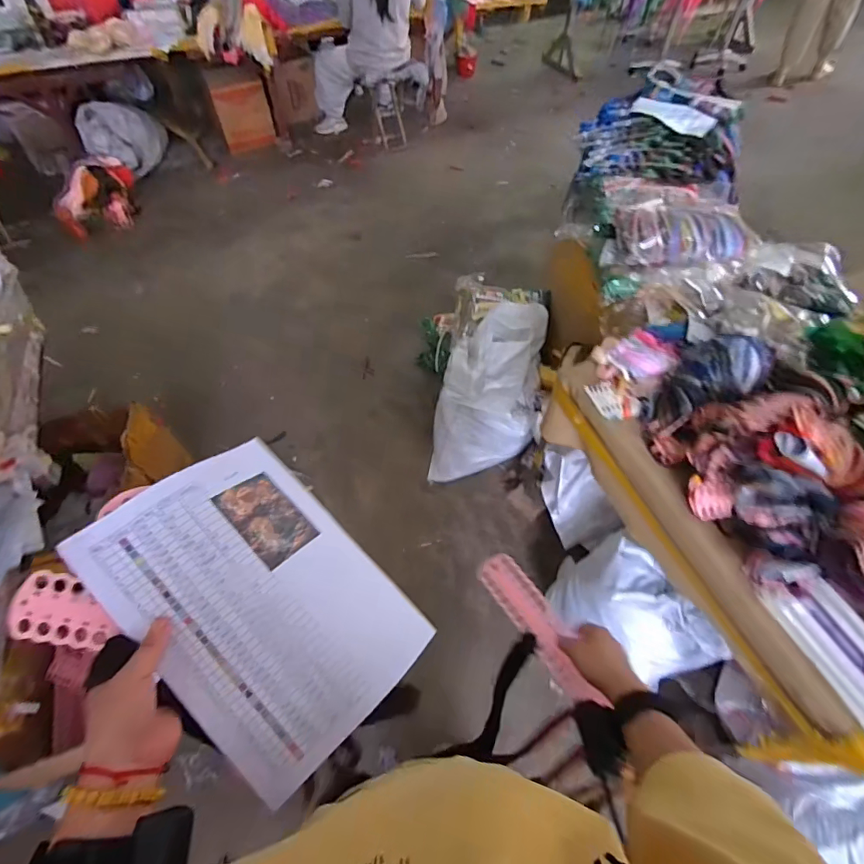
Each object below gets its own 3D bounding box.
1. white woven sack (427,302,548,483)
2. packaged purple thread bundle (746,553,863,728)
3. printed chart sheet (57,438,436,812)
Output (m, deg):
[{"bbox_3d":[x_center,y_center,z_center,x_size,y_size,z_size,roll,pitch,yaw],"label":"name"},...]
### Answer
[{"bbox_3d":[0.188,-0.120,1.554,0.326,0.484,0.409,7,57,4],"label":"white woven sack"},{"bbox_3d":[0.618,0.326,0.688,0.095,0.053,0.302,-20,59,-13],"label":"packaged purple thread bundle"},{"bbox_3d":[-0.161,0.158,0.445,0.202,0.038,0.286,-40,86,-29],"label":"printed chart sheet"}]

